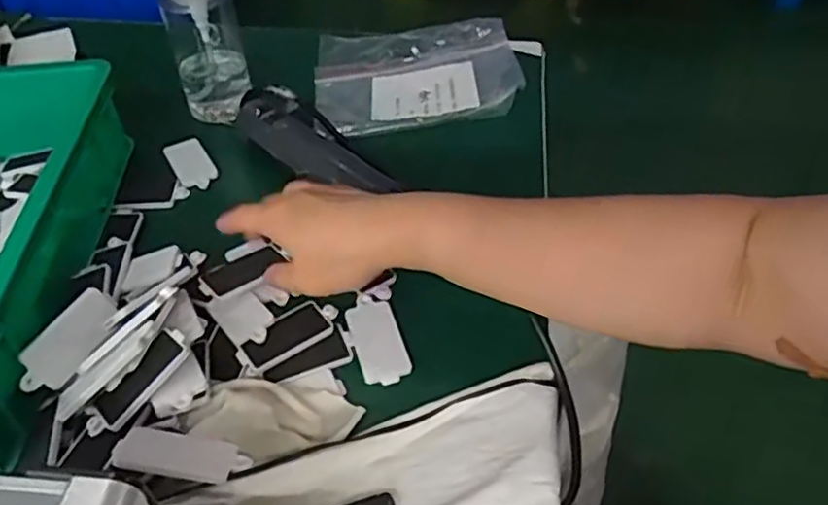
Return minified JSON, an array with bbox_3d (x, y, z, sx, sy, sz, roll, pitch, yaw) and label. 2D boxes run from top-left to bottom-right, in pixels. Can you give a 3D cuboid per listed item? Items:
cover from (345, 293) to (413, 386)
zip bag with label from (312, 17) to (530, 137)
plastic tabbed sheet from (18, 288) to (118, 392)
[{"bbox_3d":[-0.025,0.058,0.447,0.032,0.009,0.069,-15,47,-13],"label":"cover"},{"bbox_3d":[0.000,-0.183,0.649,0.192,0.028,0.170,-3,46,-2],"label":"zip bag with label"},{"bbox_3d":[-0.212,0.055,0.406,0.068,0.030,0.006,-53,20,-27],"label":"plastic tabbed sheet"}]

